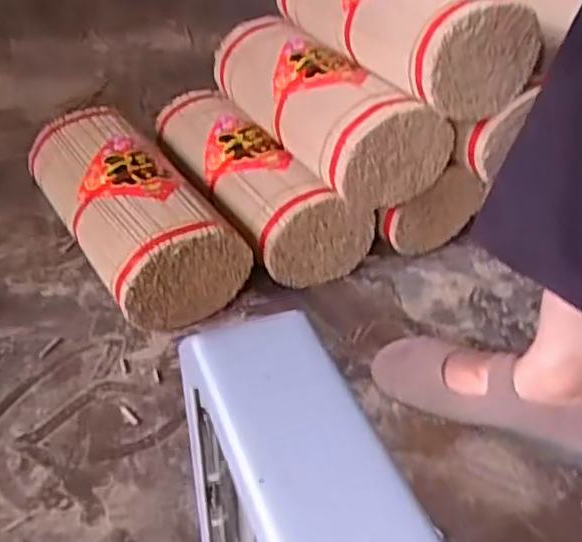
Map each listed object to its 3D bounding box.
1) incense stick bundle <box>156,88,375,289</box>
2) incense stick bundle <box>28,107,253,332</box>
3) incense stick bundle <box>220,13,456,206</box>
[{"bbox_3d":[-0.059,-0.115,0.846,0.138,0.115,0.345,-22,44,-30],"label":"incense stick bundle"},{"bbox_3d":[-0.187,-0.073,0.779,0.149,0.115,0.320,-20,43,-28],"label":"incense stick bundle"},{"bbox_3d":[0.033,-0.203,0.815,0.140,0.127,0.341,-16,41,-24],"label":"incense stick bundle"}]

